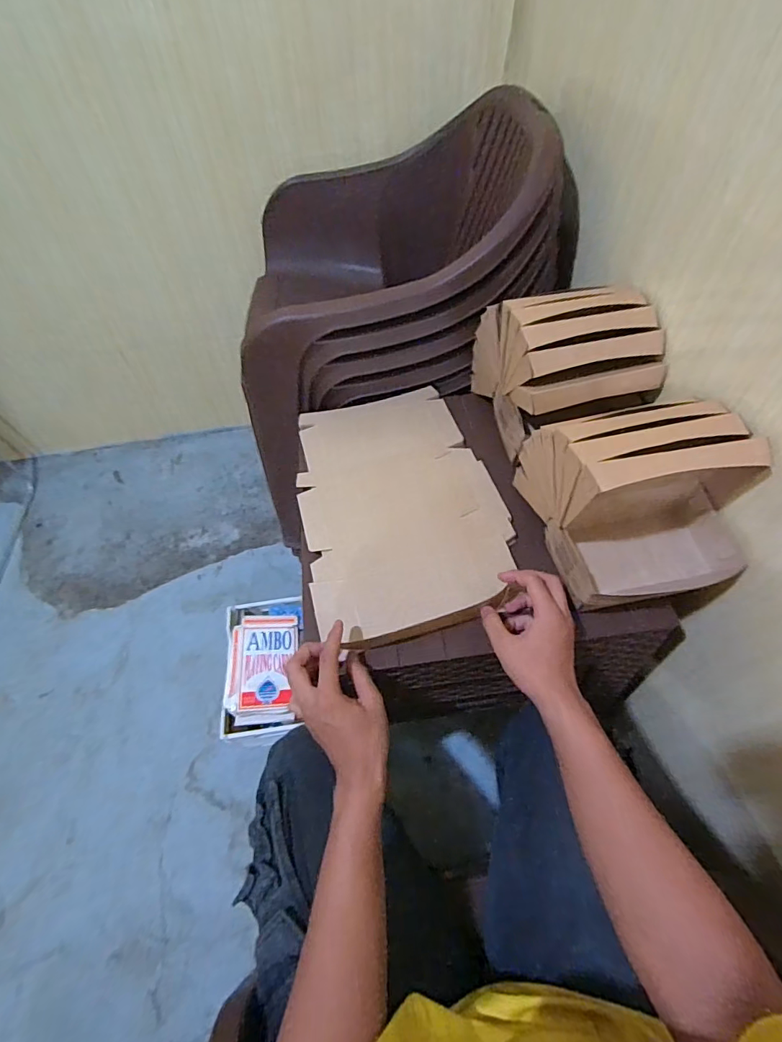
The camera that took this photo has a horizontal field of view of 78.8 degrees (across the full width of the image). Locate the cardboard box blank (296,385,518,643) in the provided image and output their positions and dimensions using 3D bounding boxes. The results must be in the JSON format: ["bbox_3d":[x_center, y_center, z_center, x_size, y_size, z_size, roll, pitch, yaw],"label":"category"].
[{"bbox_3d":[0.005,-0.041,0.679,0.266,0.022,0.388,-13,56,-7],"label":"cardboard box blank"}]

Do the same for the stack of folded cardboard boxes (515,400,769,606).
[{"bbox_3d":[0.283,-0.035,0.548,0.189,0.171,0.195,-9,56,-5],"label":"stack of folded cardboard boxes"}]

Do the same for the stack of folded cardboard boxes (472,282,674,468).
[{"bbox_3d":[0.246,-0.222,0.685,0.194,0.186,0.212,-8,56,-4],"label":"stack of folded cardboard boxes"}]

